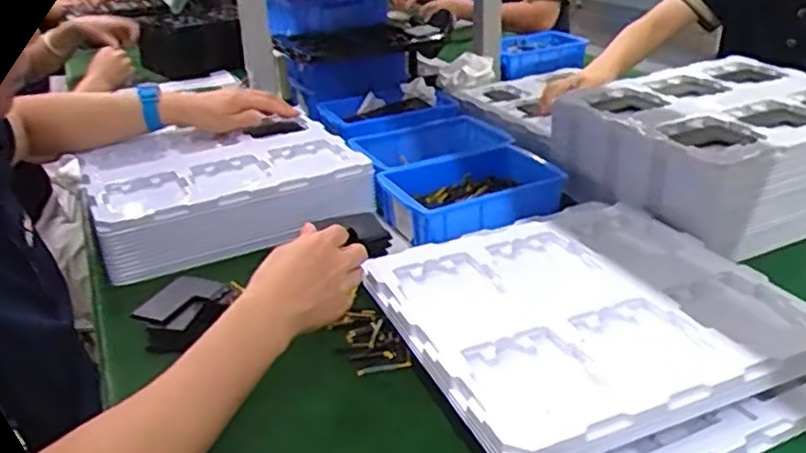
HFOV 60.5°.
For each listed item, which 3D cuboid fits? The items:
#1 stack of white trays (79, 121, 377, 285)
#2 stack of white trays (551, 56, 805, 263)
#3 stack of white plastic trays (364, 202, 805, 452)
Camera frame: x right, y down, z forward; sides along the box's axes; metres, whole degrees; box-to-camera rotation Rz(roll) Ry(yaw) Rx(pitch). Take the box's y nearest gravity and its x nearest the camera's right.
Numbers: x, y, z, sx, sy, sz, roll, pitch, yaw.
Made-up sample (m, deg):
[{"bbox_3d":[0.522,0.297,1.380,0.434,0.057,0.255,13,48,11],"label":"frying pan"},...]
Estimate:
[{"bbox_3d":[-0.221,-0.049,0.870,0.313,0.081,0.235,-14,29,-21],"label":"stack of white trays"},{"bbox_3d":[0.386,-0.098,0.860,0.336,0.121,0.286,-14,29,-21],"label":"stack of white trays"},{"bbox_3d":[0.166,0.084,0.612,0.327,0.050,0.319,-14,29,-21],"label":"stack of white plastic trays"}]

